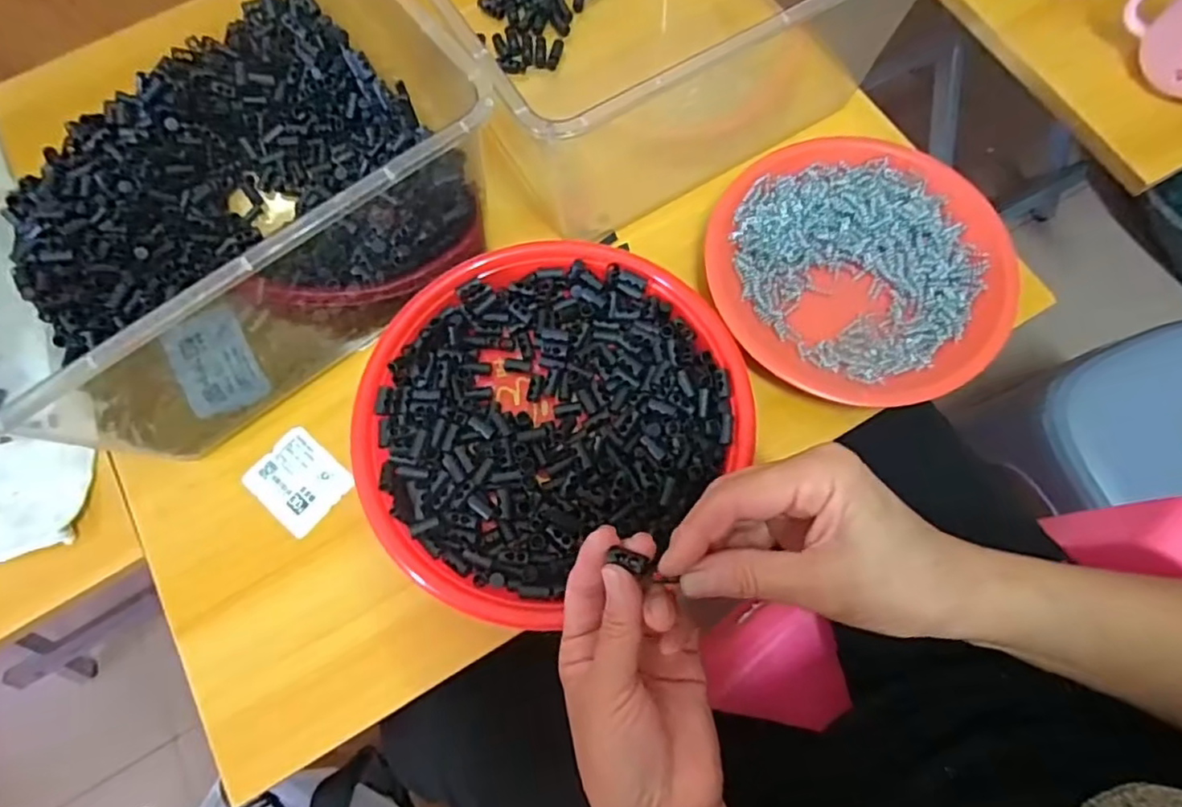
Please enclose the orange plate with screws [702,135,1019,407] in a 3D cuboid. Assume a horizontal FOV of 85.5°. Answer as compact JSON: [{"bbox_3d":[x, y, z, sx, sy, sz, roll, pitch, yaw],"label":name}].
[{"bbox_3d":[0.176,-0.095,0.424,0.190,0.031,0.181,-1,72,2],"label":"orange plate with screws"}]

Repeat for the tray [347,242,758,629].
[{"bbox_3d":[-0.032,-0.001,0.408,0.230,0.029,0.211,-1,72,2],"label":"tray"}]

